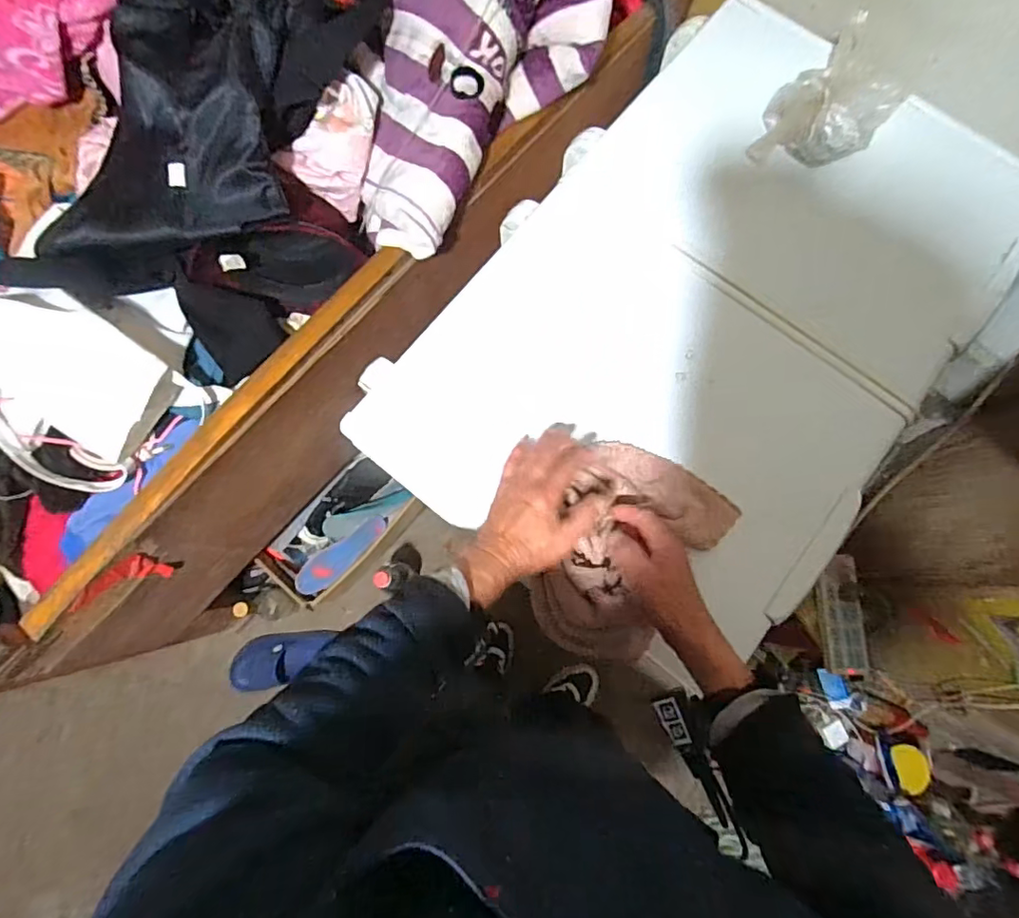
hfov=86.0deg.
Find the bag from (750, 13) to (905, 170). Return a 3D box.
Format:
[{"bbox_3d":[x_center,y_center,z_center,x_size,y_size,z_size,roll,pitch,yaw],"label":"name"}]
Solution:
[{"bbox_3d":[0.388,-0.426,0.657,0.132,0.061,0.199,34,80,5],"label":"bag"}]

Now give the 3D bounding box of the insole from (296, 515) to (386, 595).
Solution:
[{"bbox_3d":[-0.374,0.207,1.222,0.025,0.072,0.233,12,45,42],"label":"insole"}]

